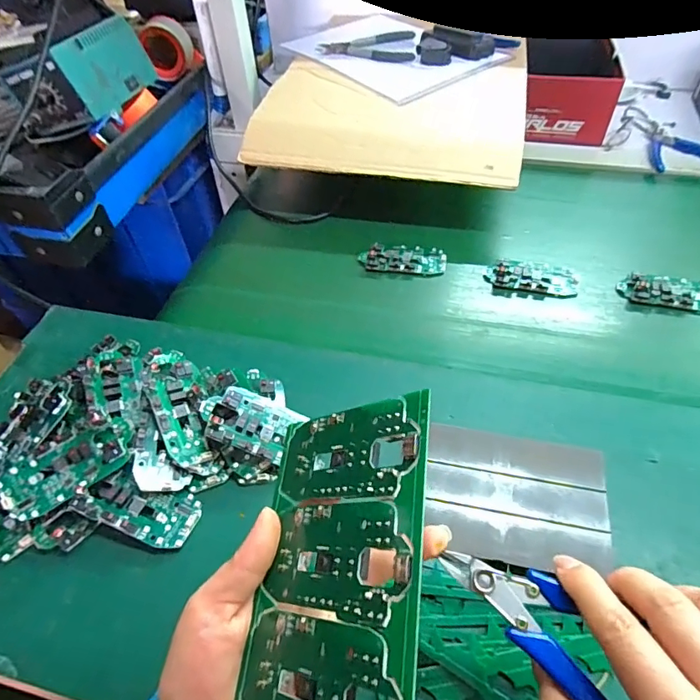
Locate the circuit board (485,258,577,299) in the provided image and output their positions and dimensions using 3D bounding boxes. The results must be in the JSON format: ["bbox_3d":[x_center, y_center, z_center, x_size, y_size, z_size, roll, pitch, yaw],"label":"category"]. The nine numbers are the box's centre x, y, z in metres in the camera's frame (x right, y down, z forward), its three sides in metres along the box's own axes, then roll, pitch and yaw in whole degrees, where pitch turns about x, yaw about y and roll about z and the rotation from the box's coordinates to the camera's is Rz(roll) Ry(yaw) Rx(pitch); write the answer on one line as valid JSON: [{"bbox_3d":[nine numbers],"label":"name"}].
[{"bbox_3d":[0.202,-0.082,0.522,0.098,0.016,0.049,11,52,12],"label":"circuit board"}]

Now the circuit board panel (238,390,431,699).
[{"bbox_3d":[-0.011,0.115,0.202,0.103,0.004,0.188,-21,51,44],"label":"circuit board panel"}]

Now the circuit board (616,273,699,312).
[{"bbox_3d":[0.339,-0.059,0.495,0.097,0.018,0.041,5,51,7],"label":"circuit board"}]

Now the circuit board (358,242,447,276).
[{"bbox_3d":[0.062,-0.108,0.547,0.098,0.013,0.044,6,51,8],"label":"circuit board"}]

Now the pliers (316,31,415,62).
[{"bbox_3d":[0.024,-0.461,0.717,0.146,0.017,0.111,3,51,5],"label":"pliers"}]

